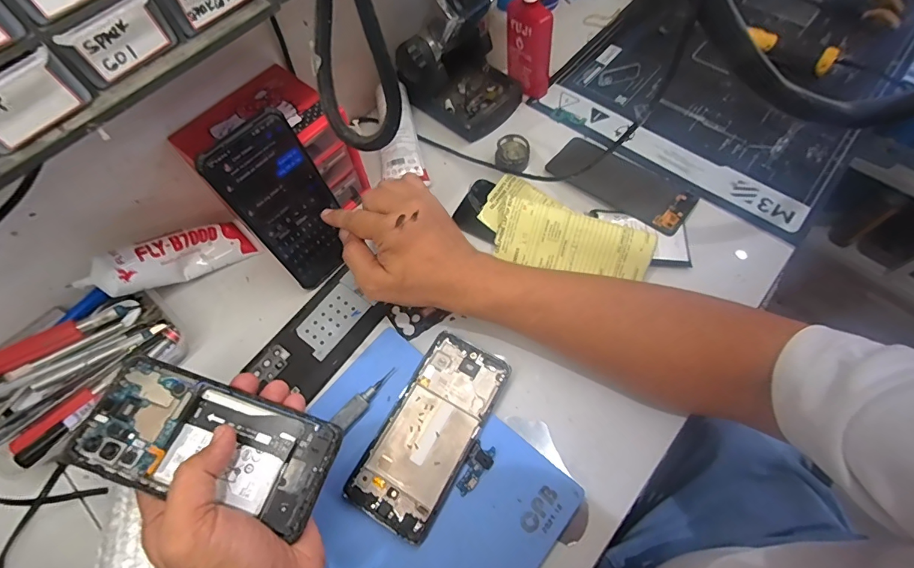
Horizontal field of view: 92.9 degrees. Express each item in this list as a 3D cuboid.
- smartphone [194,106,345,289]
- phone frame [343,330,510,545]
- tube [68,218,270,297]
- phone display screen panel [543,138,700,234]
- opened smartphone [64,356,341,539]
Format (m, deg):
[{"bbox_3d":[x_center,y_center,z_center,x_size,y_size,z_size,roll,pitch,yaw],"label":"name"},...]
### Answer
[{"bbox_3d":[-0.147,-0.063,0.387,0.077,0.161,0.015,-34,51,-15],"label":"smartphone"},{"bbox_3d":[-0.021,0.120,0.368,0.073,0.012,0.159,26,68,15],"label":"phone frame"},{"bbox_3d":[-0.270,-0.023,0.420,0.032,0.041,0.145,38,39,21],"label":"tube"},{"bbox_3d":[0.183,-0.115,0.483,0.153,0.009,0.072,35,71,18],"label":"phone display screen panel"},{"bbox_3d":[-0.162,0.103,0.286,0.158,0.005,0.071,16,63,2],"label":"opened smartphone"}]

